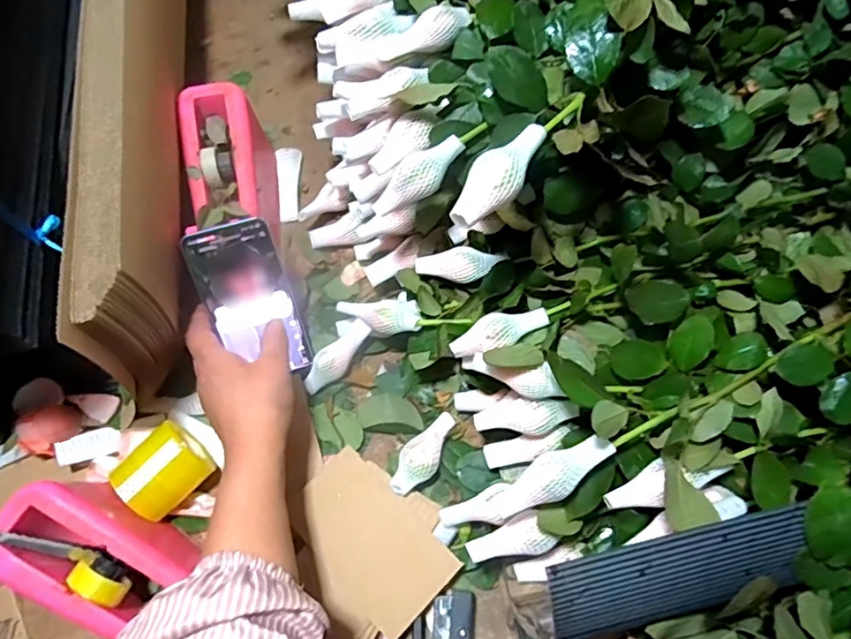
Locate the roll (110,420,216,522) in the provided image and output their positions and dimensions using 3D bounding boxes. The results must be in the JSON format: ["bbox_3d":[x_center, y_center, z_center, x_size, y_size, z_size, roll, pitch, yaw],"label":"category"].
[{"bbox_3d":[-0.219,0.127,0.468,0.053,0.048,0.064,38,73,15],"label":"roll"}]

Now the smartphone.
[{"bbox_3d":[-0.156,-0.015,0.501,0.073,0.012,0.141,-17,109,-4],"label":"smartphone"}]

